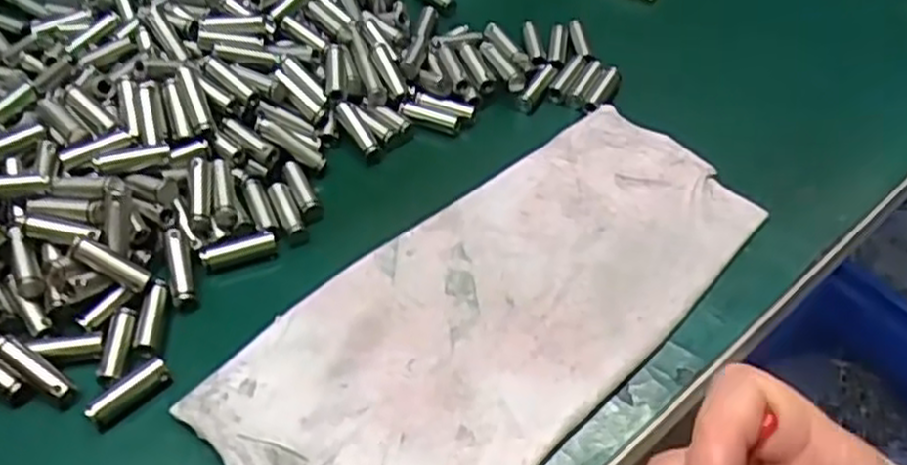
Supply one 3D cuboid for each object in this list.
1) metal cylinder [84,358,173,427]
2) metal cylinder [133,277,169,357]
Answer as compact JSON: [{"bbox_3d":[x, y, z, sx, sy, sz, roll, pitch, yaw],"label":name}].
[{"bbox_3d":[-0.092,0.046,0.225,0.006,0.007,0.024,36,57,25],"label":"metal cylinder"},{"bbox_3d":[-0.093,0.025,0.243,0.007,0.005,0.023,0,49,-3],"label":"metal cylinder"}]

